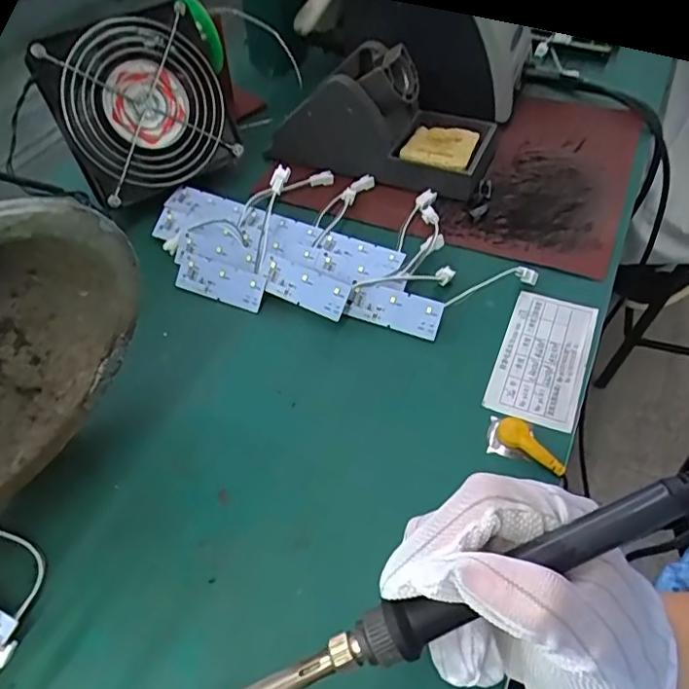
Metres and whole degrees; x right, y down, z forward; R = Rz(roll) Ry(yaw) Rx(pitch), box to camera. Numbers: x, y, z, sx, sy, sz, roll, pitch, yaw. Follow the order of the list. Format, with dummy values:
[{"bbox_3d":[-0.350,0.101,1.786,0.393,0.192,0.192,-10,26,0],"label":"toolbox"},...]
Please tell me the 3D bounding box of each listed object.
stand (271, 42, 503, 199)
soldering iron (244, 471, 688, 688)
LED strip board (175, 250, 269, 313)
[{"bbox_3d":[0.030,-0.190,0.483,0.179,0.081,0.086,18,52,19],"label":"stand"},{"bbox_3d":[0.045,0.087,0.201,0.202,0.014,0.018,-26,49,5],"label":"soldering iron"},{"bbox_3d":[-0.086,-0.044,0.403,0.068,0.005,0.026,19,94,16],"label":"LED strip board"}]

